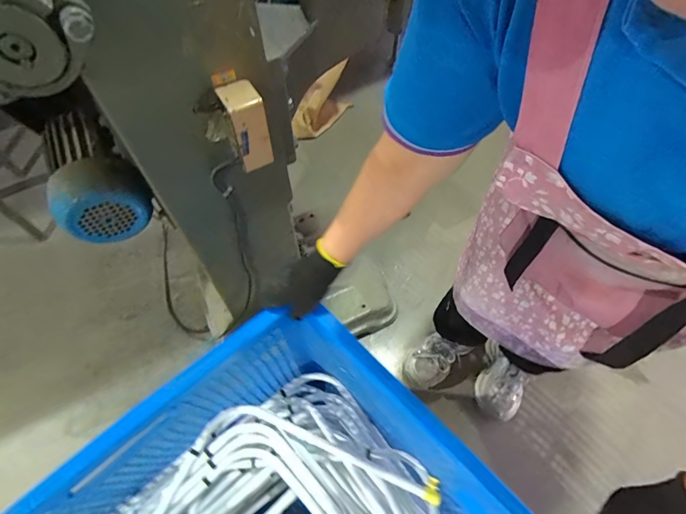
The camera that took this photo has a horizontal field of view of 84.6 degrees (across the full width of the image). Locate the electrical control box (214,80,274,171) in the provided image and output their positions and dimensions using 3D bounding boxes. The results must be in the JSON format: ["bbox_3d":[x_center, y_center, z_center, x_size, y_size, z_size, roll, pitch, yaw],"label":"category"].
[{"bbox_3d":[-0.129,-0.178,0.512,0.047,0.112,0.053,-22,63,-13],"label":"electrical control box"}]

